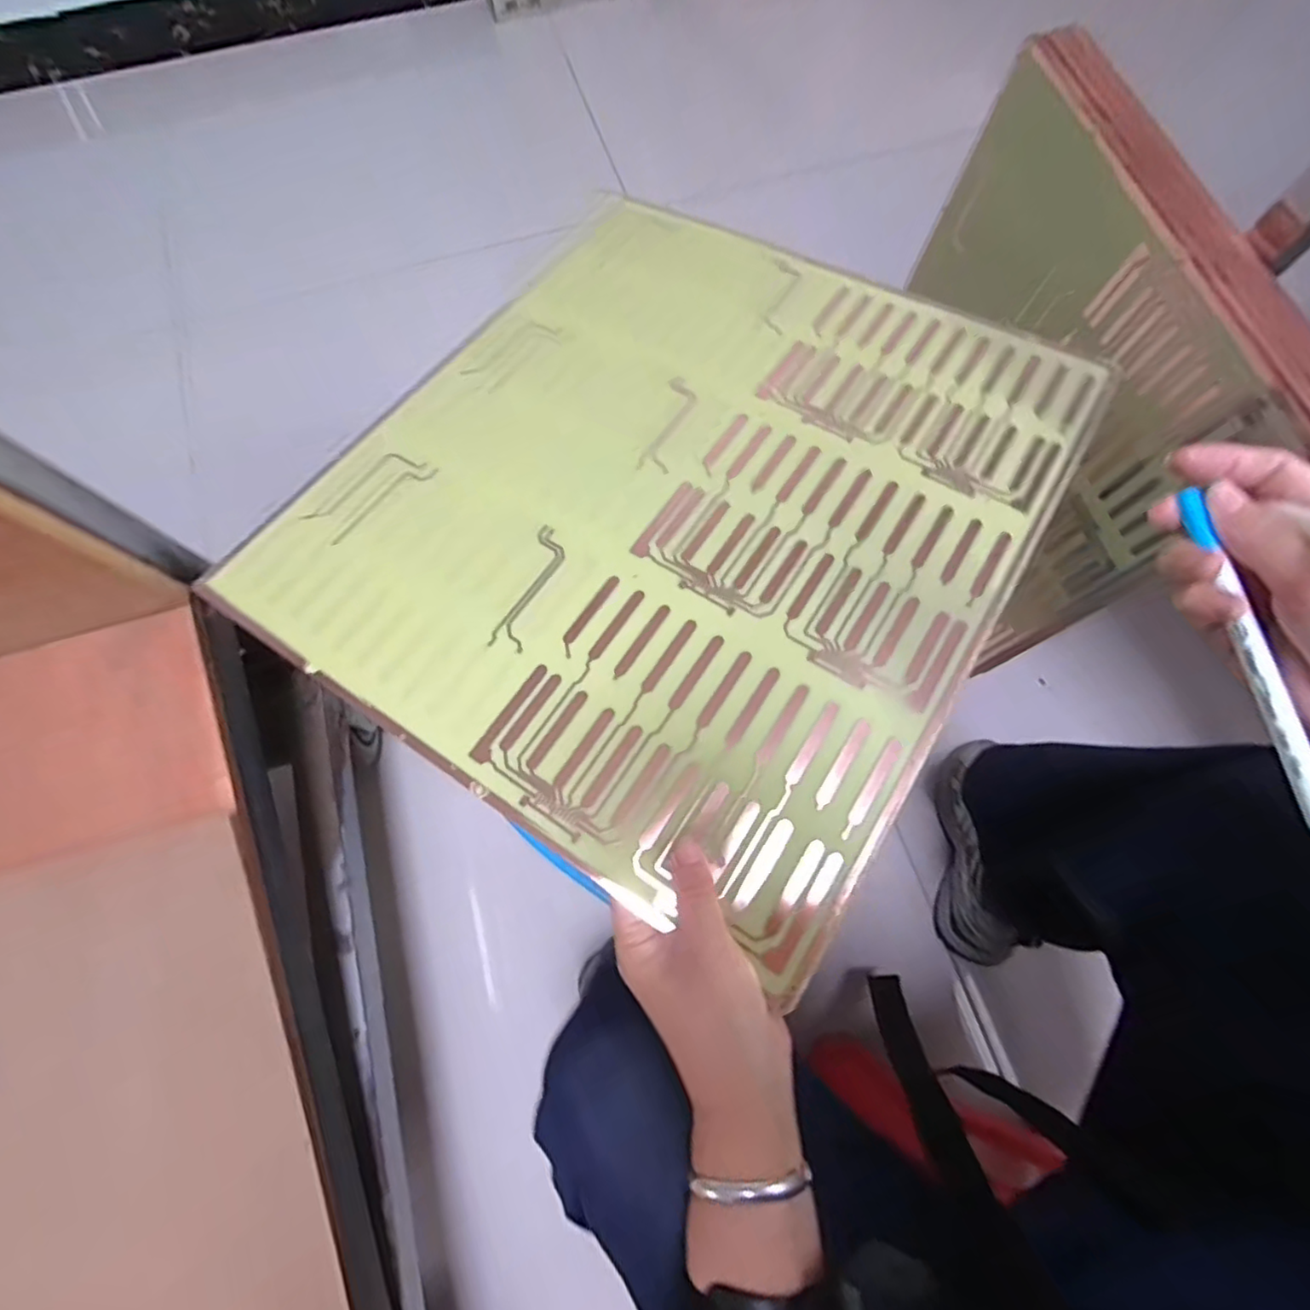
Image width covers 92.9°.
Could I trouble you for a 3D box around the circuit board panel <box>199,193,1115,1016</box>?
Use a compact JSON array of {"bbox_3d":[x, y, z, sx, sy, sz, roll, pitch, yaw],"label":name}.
[{"bbox_3d":[0.017,-0.122,0.425,0.424,0.011,0.476,31,71,14],"label":"circuit board panel"}]

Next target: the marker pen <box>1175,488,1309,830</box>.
[{"bbox_3d":[0.248,0.005,0.256,0.009,0.013,0.148,-13,80,-4],"label":"marker pen"}]

